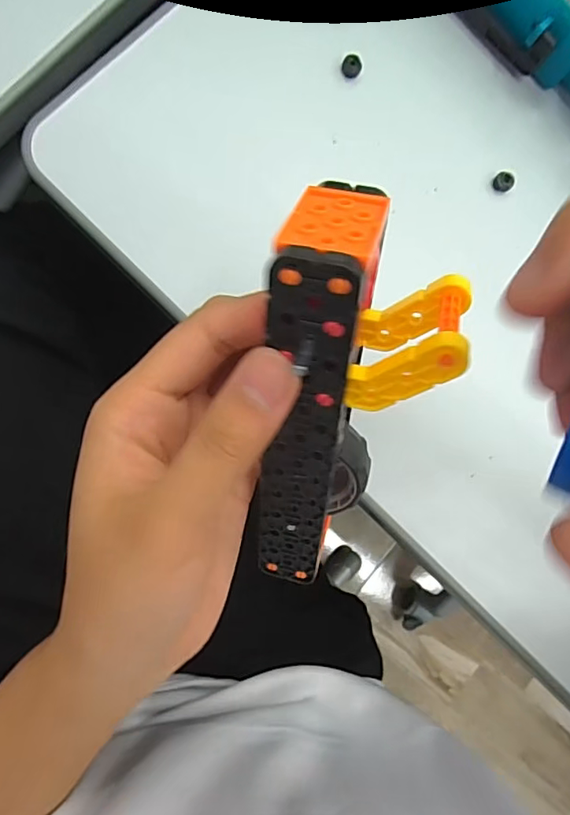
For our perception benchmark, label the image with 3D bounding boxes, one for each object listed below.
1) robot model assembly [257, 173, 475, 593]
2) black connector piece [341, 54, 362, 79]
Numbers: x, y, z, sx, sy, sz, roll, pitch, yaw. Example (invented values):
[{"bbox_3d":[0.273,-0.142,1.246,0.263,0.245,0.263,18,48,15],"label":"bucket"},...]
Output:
[{"bbox_3d":[0.019,0.008,0.188,0.057,0.046,0.151,-1,130,-8],"label":"robot model assembly"},{"bbox_3d":[0.036,-0.184,0.287,0.010,0.005,0.010,0,88,-8],"label":"black connector piece"}]

